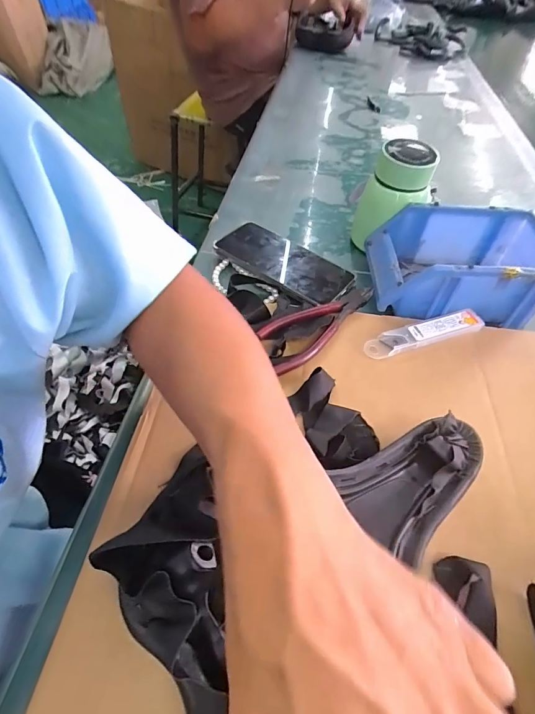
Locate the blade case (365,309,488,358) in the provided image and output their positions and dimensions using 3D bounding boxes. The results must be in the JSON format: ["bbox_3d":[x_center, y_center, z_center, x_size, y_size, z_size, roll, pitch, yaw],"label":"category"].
[{"bbox_3d":[0.154,-0.024,0.364,0.126,0.011,0.024,-14,53,-14],"label":"blade case"}]

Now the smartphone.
[{"bbox_3d":[0.018,-0.113,0.430,0.160,0.009,0.080,29,55,20],"label":"smartphone"}]

